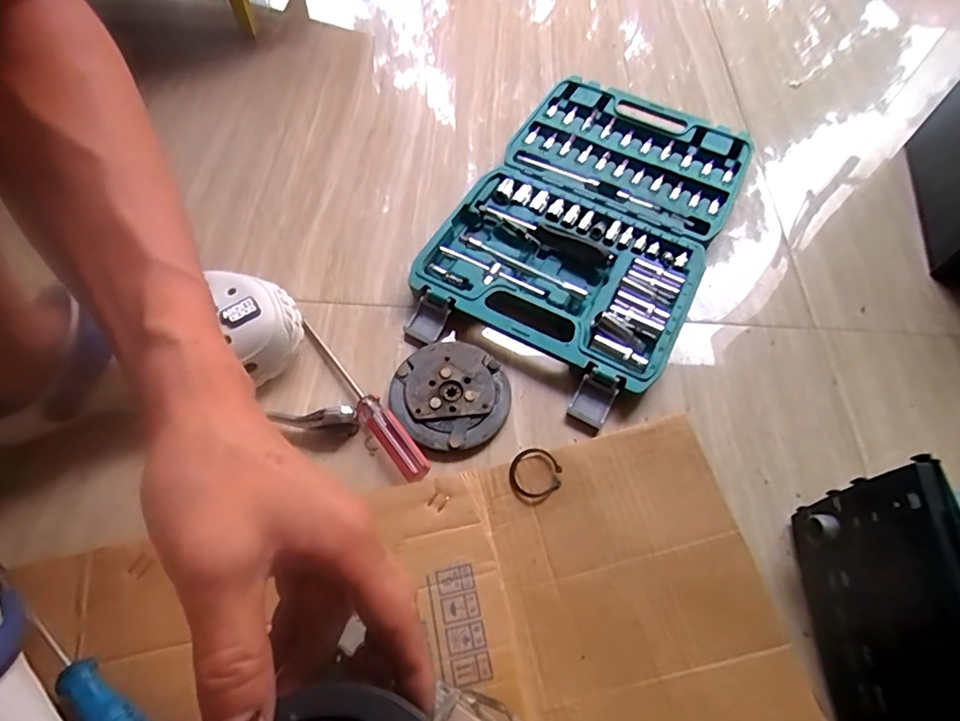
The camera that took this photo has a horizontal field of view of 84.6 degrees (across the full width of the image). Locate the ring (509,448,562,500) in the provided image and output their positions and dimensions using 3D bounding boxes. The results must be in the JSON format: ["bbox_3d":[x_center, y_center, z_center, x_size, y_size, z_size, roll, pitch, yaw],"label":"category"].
[{"bbox_3d":[0.043,0.090,0.416,0.037,0.005,0.038,-6,69,14],"label":"ring"}]

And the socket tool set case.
[{"bbox_3d":[0.107,-0.139,0.522,0.233,0.035,0.350,26,62,12],"label":"socket tool set case"}]

